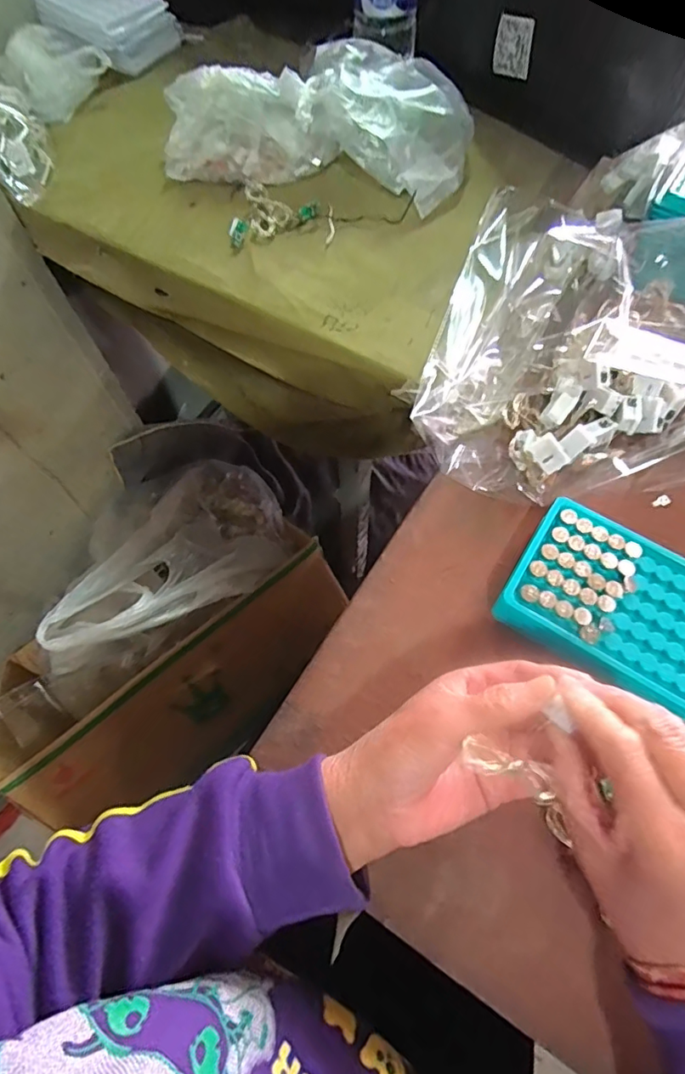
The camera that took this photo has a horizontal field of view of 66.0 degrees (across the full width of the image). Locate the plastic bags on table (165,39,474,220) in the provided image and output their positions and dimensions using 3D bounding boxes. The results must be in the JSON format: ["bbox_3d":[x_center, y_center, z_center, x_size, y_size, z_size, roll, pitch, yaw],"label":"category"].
[{"bbox_3d":[-0.030,-0.391,0.497,0.297,0.066,0.137,7,66,5],"label":"plastic bags on table"}]

